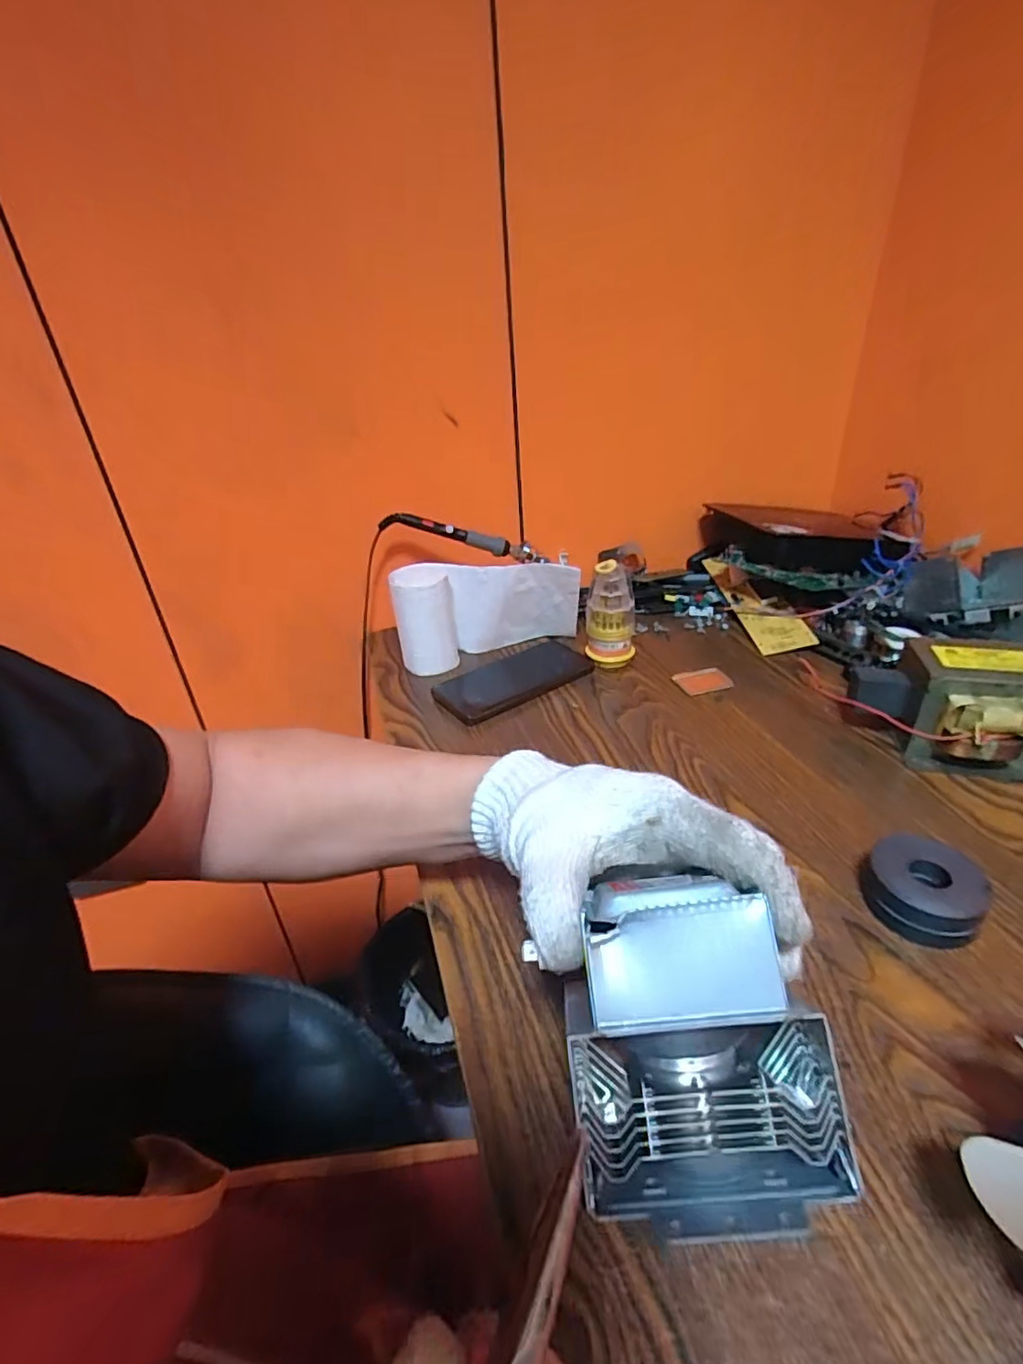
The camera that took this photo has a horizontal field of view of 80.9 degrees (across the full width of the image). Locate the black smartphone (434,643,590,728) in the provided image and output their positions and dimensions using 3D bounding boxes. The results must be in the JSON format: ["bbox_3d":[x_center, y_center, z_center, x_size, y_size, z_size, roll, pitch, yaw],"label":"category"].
[{"bbox_3d":[0.002,-0.004,0.640,0.164,0.010,0.097,-21,34,-25],"label":"black smartphone"}]

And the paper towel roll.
[{"bbox_3d":[-0.029,-0.084,0.682,0.204,0.103,0.059,-10,31,-9],"label":"paper towel roll"}]

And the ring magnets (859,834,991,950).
[{"bbox_3d":[0.253,0.128,0.370,0.059,0.031,0.059,-4,30,2],"label":"ring magnets"}]

